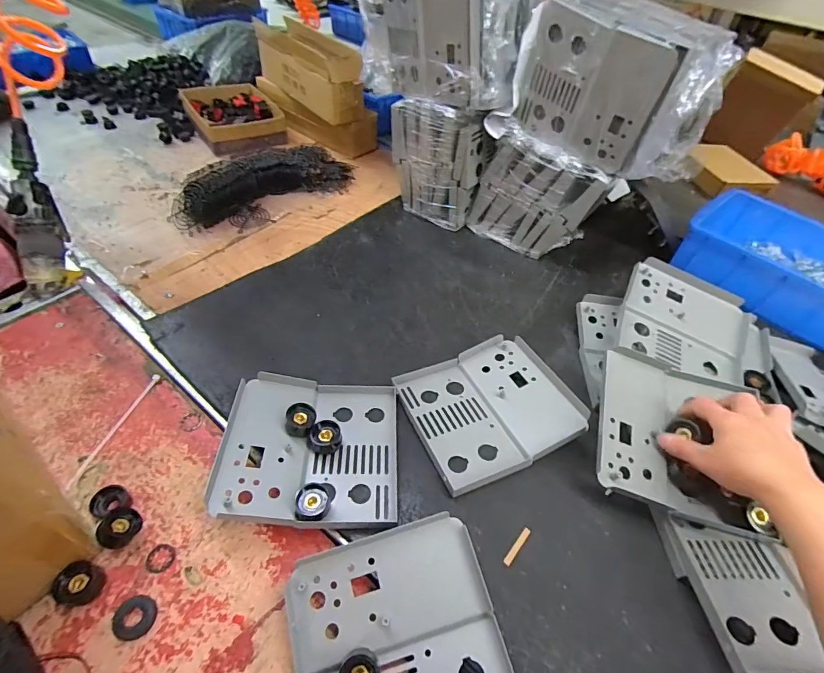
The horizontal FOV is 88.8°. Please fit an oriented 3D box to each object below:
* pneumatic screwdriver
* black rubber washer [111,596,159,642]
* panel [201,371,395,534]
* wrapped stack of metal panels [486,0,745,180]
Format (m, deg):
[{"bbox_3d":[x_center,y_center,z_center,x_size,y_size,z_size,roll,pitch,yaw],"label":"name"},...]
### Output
[{"bbox_3d":[-0.491,-0.167,0.550,0.044,0.216,0.058,-1,15,-7],"label":"pneumatic screwdriver"},{"bbox_3d":[-0.232,0.234,0.351,0.033,0.004,0.030,3,48,-3],"label":"black rubber washer"},{"bbox_3d":[-0.101,0.108,0.432,0.171,0.025,0.163,2,48,-4],"label":"panel"},{"bbox_3d":[0.259,-0.330,0.561,0.249,0.166,0.145,37,54,25],"label":"wrapped stack of metal panels"}]

